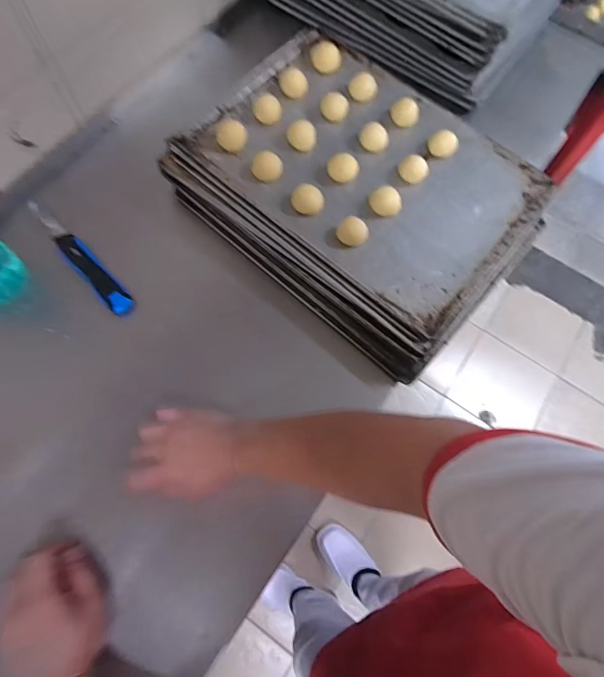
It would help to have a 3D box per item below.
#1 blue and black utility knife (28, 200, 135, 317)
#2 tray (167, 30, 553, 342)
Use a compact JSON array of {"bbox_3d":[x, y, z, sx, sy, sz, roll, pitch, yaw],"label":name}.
[{"bbox_3d":[-0.317,-0.119,0.567,0.032,0.024,0.227,-42,77,-15],"label":"blue and black utility knife"},{"bbox_3d":[0.092,-0.252,0.584,0.453,0.028,0.321,40,74,11],"label":"tray"}]

